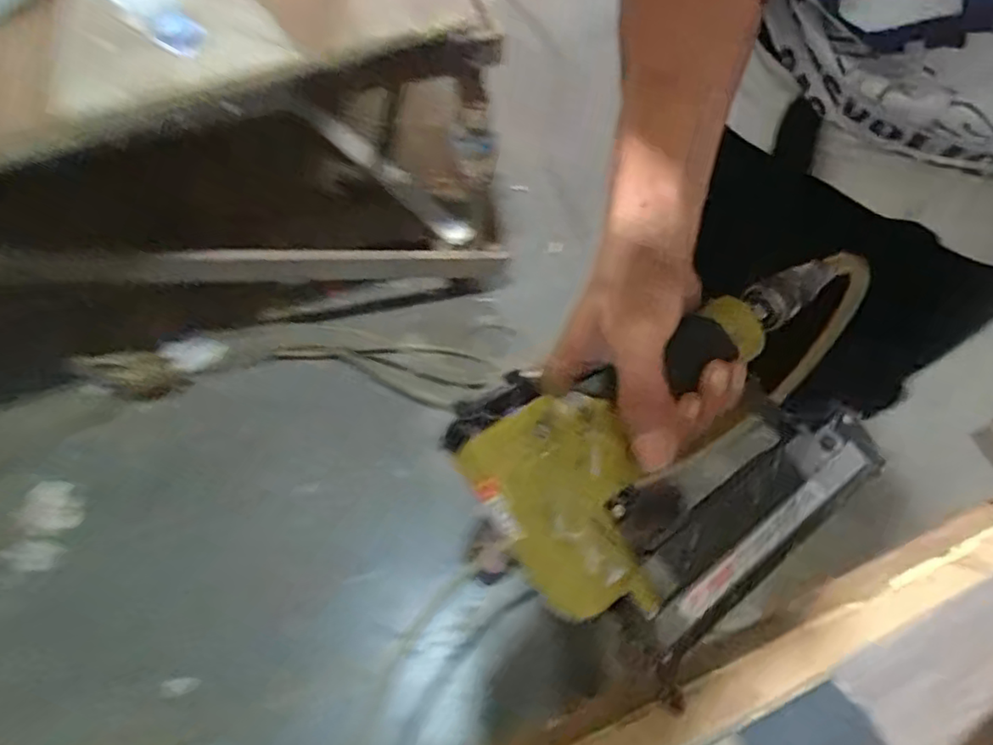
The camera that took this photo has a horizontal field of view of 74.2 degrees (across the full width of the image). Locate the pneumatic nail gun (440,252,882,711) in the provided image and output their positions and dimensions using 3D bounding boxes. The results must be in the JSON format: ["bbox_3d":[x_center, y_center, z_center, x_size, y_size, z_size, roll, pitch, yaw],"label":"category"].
[{"bbox_3d":[0.074,0.043,0.328,0.181,0.075,0.143,-39,90,-28],"label":"pneumatic nail gun"}]

